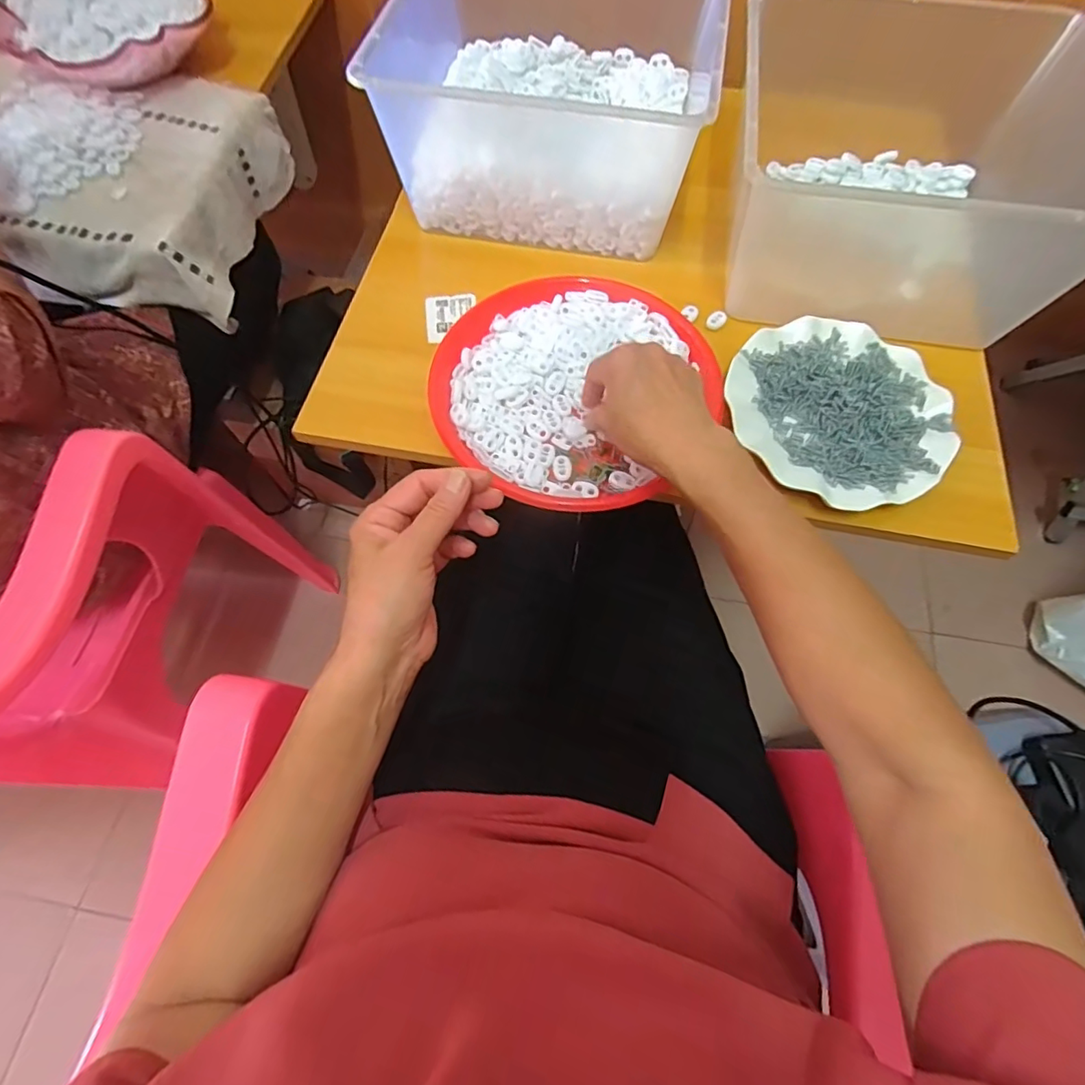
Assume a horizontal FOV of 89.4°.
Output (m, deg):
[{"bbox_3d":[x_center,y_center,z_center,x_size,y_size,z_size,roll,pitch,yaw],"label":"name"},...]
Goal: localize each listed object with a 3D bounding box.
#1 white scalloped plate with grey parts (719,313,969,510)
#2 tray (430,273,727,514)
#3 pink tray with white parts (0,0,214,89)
[{"bbox_3d":[0.245,-0.110,0.454,0.170,0.020,0.174,-1,67,2],"label":"white scalloped plate with grey parts"},{"bbox_3d":[0.026,-0.138,0.470,0.222,0.023,0.227,-1,67,2],"label":"tray"},{"bbox_3d":[-0.520,-0.618,0.657,0.242,0.082,0.170,-14,67,-4],"label":"pink tray with white parts"}]

